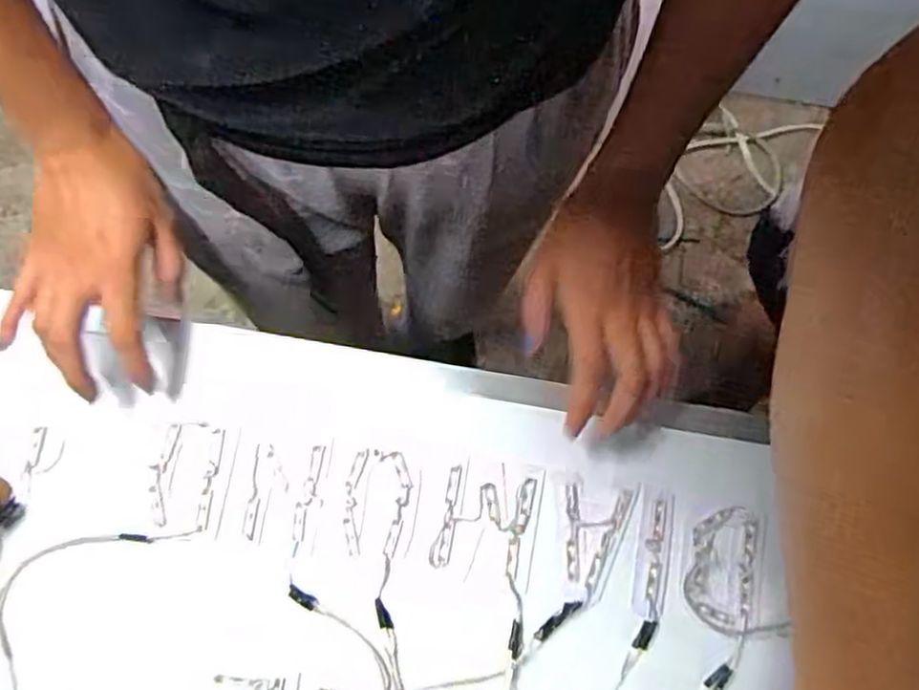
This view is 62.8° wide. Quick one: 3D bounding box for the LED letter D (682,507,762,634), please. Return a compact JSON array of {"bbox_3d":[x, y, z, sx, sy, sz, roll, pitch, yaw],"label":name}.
[{"bbox_3d":[0.170,0.144,0.486,0.045,0.004,0.076,9,79,1],"label":"LED letter D"}]

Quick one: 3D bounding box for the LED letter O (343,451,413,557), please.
[{"bbox_3d":[-0.054,0.103,0.489,0.040,0.004,0.066,6,79,0],"label":"LED letter O"}]

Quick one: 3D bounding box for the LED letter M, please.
[{"bbox_3d":[0.017,0.115,0.490,0.067,0.004,0.078,10,79,1],"label":"LED letter M"}]

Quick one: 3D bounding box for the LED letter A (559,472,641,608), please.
[{"bbox_3d":[0.086,0.127,0.490,0.049,0.004,0.079,11,79,1],"label":"LED letter A"}]

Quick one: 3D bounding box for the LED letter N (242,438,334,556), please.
[{"bbox_3d":[-0.113,0.095,0.491,0.048,0.004,0.068,8,79,0],"label":"LED letter N"}]

